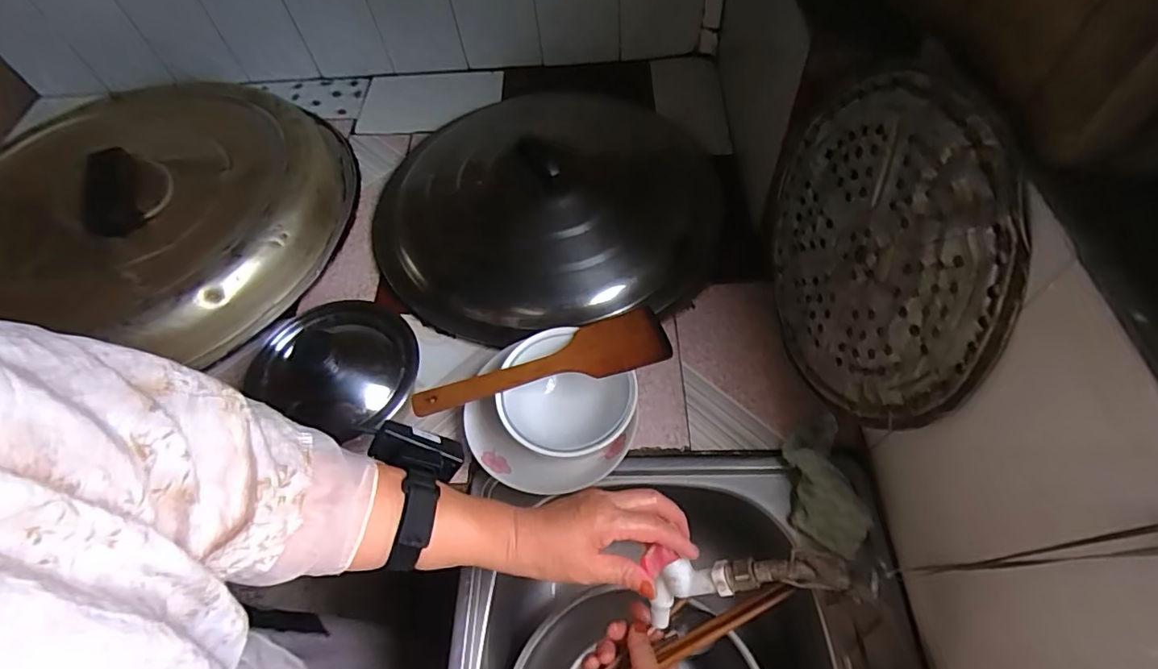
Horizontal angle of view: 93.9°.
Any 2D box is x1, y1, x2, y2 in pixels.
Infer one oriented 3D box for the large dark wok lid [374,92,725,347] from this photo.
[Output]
[{"bbox_3d":[-0.070,-0.200,0.781,0.443,0.112,0.457,-2,57,3],"label":"large dark wok lid"}]

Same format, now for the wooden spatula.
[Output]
[{"bbox_3d":[-0.040,0.025,0.559,0.259,0.017,0.070,-11,57,-4],"label":"wooden spatula"}]

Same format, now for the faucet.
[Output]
[{"bbox_3d":[0.120,0.188,0.413,0.155,0.055,0.043,-18,54,21],"label":"faucet"}]

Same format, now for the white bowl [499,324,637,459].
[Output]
[{"bbox_3d":[-0.015,0.076,0.580,0.135,0.087,0.123,-2,57,3],"label":"white bowl"}]

